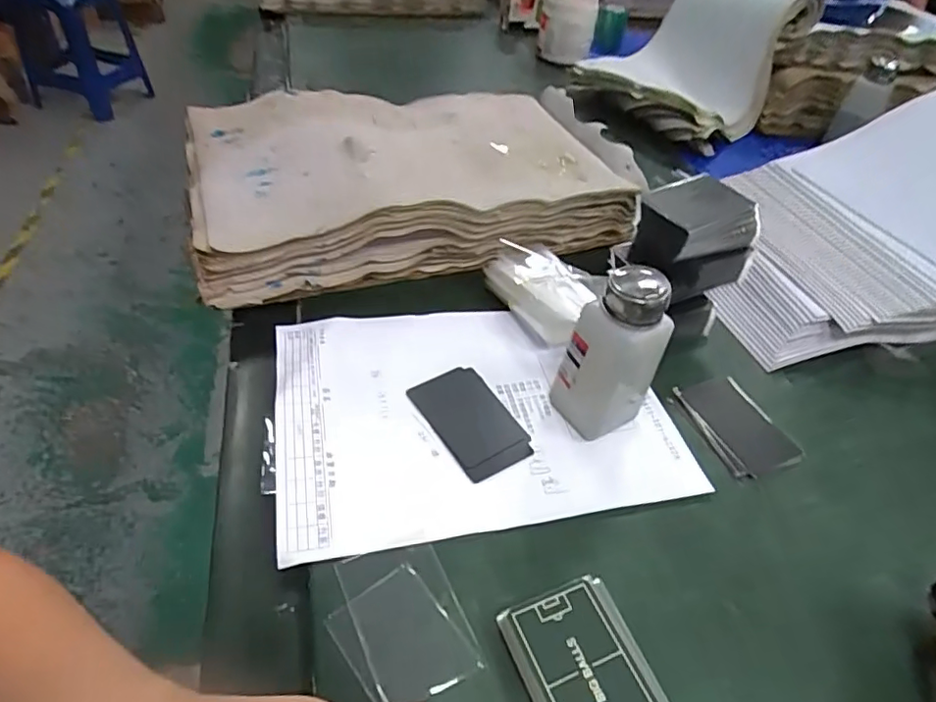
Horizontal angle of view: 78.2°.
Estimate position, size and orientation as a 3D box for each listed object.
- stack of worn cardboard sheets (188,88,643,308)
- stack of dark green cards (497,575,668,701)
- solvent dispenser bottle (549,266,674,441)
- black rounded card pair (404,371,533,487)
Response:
[{"bbox_3d":[-0.056,-0.184,0.604,0.431,0.085,0.249,-11,48,-17],"label":"stack of worn cardboard sheets"},{"bbox_3d":[0.064,0.172,0.307,0.066,0.018,0.087,-13,48,-20],"label":"stack of dark green cards"},{"bbox_3d":[0.101,0.004,0.403,0.046,0.125,0.048,-26,54,-29],"label":"solvent dispenser bottle"},{"bbox_3d":[0.003,0.051,0.431,0.059,0.004,0.095,-24,53,-27],"label":"black rounded card pair"}]

